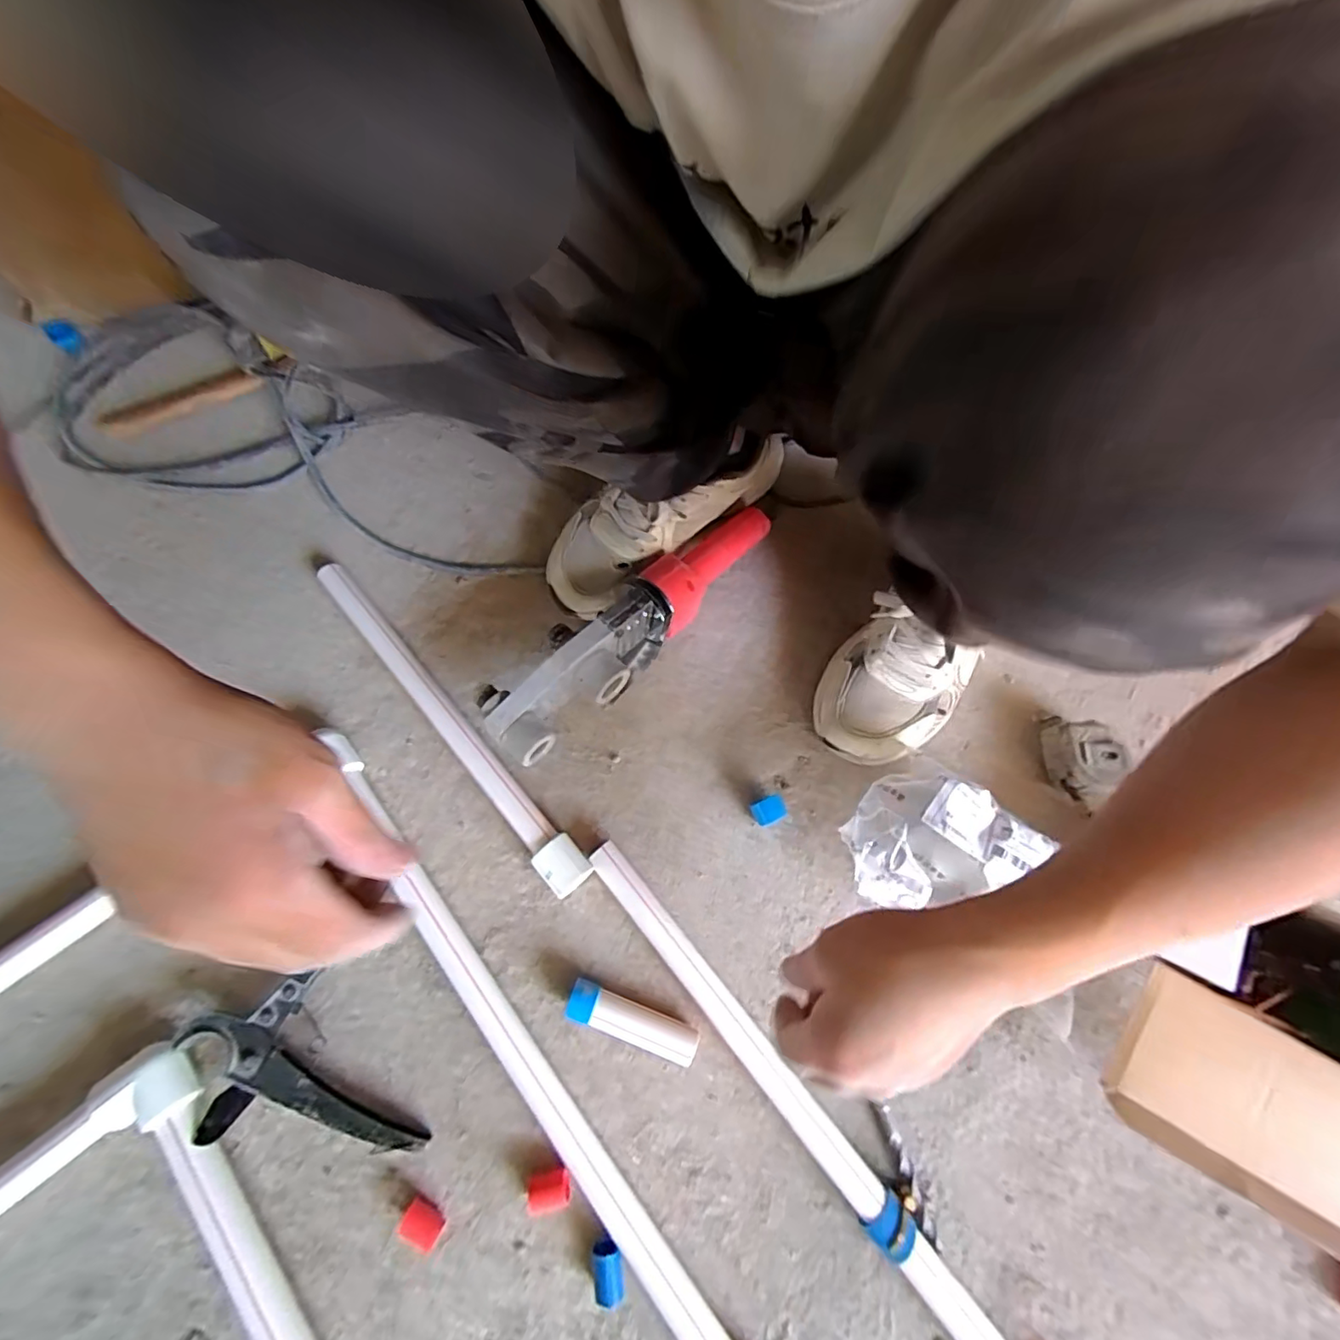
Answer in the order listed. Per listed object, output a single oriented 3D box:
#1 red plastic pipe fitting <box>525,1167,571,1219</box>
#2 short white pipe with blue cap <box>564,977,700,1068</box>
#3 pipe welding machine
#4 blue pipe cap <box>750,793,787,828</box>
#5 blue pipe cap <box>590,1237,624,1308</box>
[{"bbox_3d":[-0.084,0.365,0.397,0.031,0.022,0.020,-11,69,-7],"label":"red plastic pipe fitting"},{"bbox_3d":[-0.029,0.270,0.435,0.101,0.026,0.027,21,69,6],"label":"short white pipe with blue cap"},{"bbox_3d":[-0.027,-0.050,0.520,0.070,0.103,0.332,39,72,12],"label":"pipe welding machine"},{"bbox_3d":[0.086,0.124,0.497,0.027,0.019,0.023,-23,71,-11],"label":"blue pipe cap"},{"bbox_3d":[-0.043,0.407,0.385,0.020,0.017,0.033,-5,69,-5],"label":"blue pipe cap"}]

